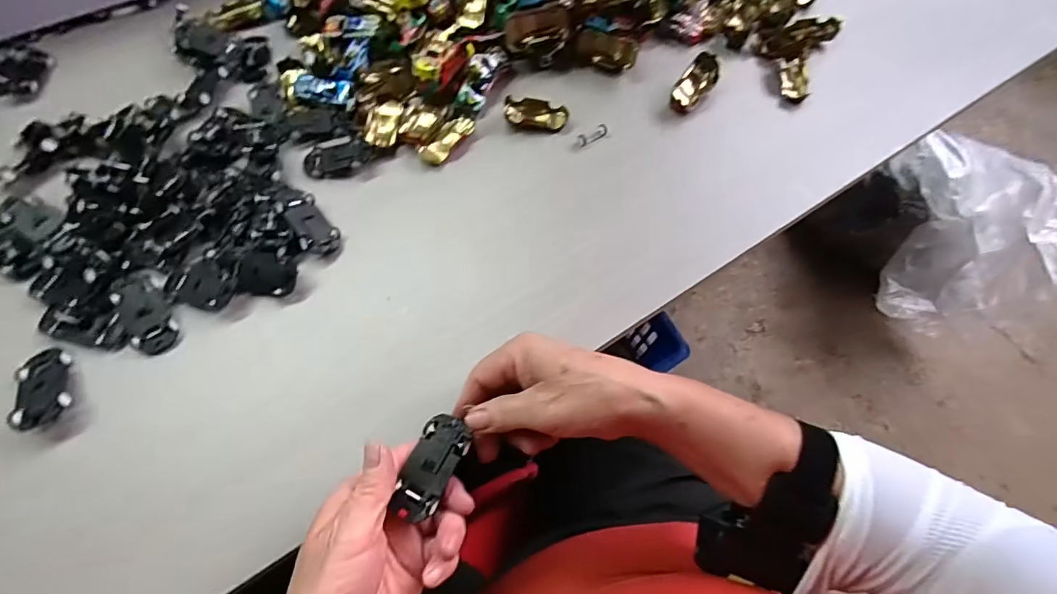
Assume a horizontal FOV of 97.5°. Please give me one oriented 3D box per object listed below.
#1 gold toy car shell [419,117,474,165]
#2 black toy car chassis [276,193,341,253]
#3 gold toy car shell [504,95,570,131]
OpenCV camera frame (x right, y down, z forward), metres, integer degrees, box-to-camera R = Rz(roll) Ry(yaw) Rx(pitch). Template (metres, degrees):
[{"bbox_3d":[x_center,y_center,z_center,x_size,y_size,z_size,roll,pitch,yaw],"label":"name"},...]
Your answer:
[{"bbox_3d":[-0.077,-0.151,0.449,0.024,0.010,0.062,37,68,14],"label":"gold toy car shell"},{"bbox_3d":[-0.187,-0.062,0.395,0.034,0.011,0.059,-27,78,-40],"label":"black toy car chassis"},{"bbox_3d":[0.008,-0.186,0.466,0.062,0.019,0.033,4,65,-1],"label":"gold toy car shell"}]

